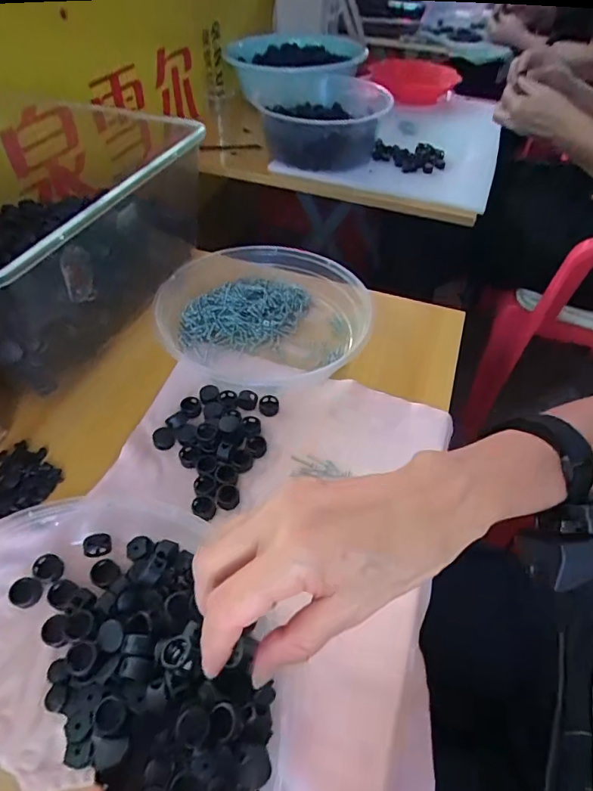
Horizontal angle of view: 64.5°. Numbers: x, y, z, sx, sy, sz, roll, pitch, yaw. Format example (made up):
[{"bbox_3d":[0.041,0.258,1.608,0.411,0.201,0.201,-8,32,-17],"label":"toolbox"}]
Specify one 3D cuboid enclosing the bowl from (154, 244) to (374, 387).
[{"bbox_3d":[-0.032,-0.084,0.473,0.198,0.042,0.178,17,49,12],"label":"bowl"}]

